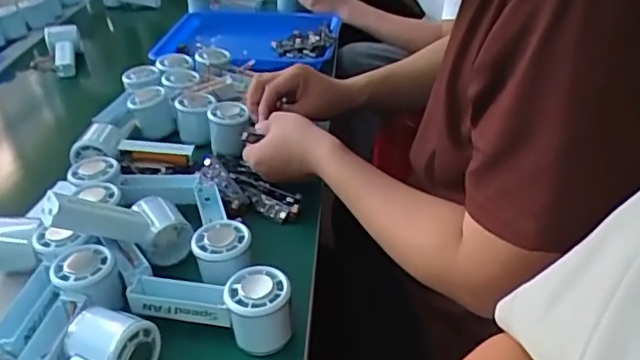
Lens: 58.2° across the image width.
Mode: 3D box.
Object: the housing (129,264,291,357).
[{"bbox_3d":[-0.099,0.109,0.529,0.154,0.058,0.051,9,36,19],"label":"housing"}]

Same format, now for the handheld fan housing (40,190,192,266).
[{"bbox_3d":[-0.206,0.040,0.585,0.151,0.056,0.060,19,17,-39],"label":"handheld fan housing"}]

